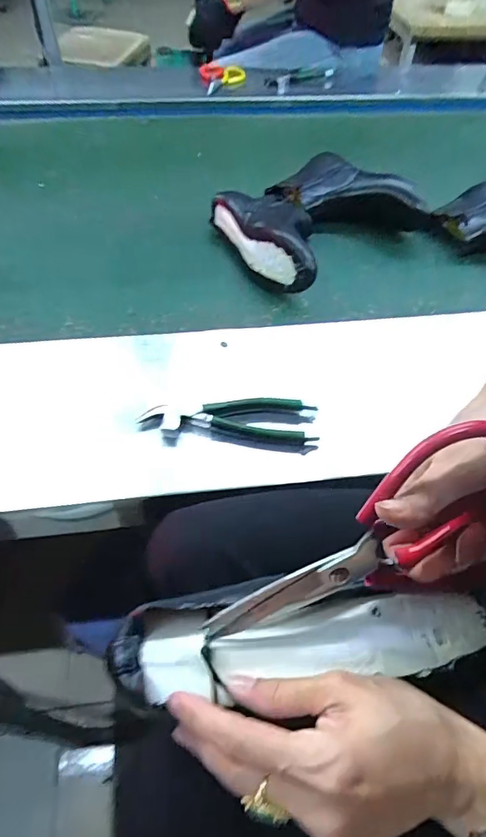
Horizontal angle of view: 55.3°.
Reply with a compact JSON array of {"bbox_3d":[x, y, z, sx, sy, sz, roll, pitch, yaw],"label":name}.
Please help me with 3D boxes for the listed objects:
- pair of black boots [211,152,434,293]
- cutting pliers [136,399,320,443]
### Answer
[{"bbox_3d":[0.111,-0.330,0.751,0.311,0.078,0.228,-37,63,-26],"label":"pair of black boots"},{"bbox_3d":[-0.015,-0.004,0.513,0.186,0.014,0.052,6,53,1],"label":"cutting pliers"}]

